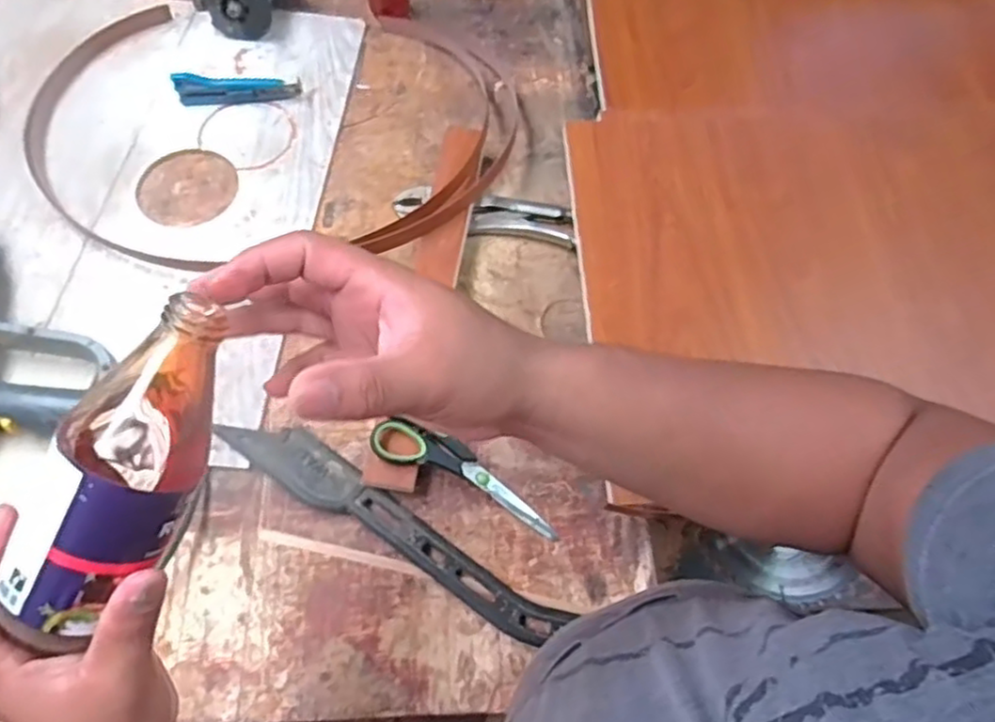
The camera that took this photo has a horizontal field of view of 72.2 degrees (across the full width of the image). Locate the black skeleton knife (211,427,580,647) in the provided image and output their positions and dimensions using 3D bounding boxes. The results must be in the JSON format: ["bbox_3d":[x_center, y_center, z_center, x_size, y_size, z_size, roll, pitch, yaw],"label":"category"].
[{"bbox_3d":[-0.095,0.145,0.614,0.345,0.020,0.050,30,67,11],"label":"black skeleton knife"}]

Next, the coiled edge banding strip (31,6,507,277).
[{"bbox_3d":[-0.262,-0.278,0.800,0.571,0.041,0.414,0,65,-3],"label":"coiled edge banding strip"}]

